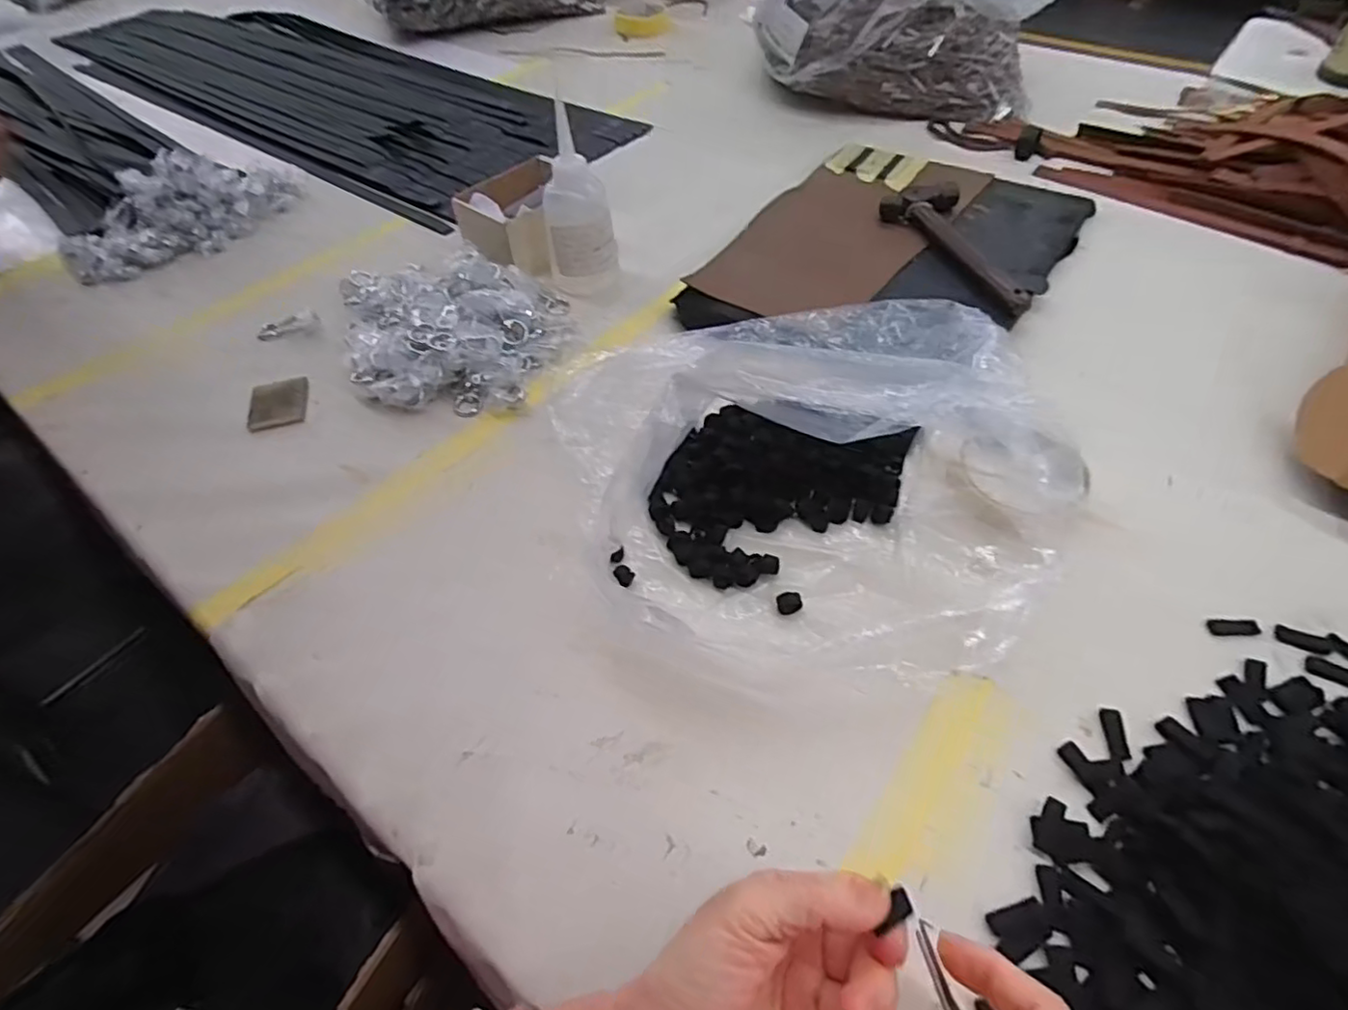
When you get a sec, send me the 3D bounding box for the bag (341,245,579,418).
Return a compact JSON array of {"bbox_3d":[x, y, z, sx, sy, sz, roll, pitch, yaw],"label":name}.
[{"bbox_3d":[-0.187,-0.160,0.560,0.189,0.048,0.207,-16,53,-9],"label":"bag"}]

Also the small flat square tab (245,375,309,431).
[{"bbox_3d":[-0.317,-0.081,0.525,0.042,0.006,0.052,-10,52,-11],"label":"small flat square tab"}]

